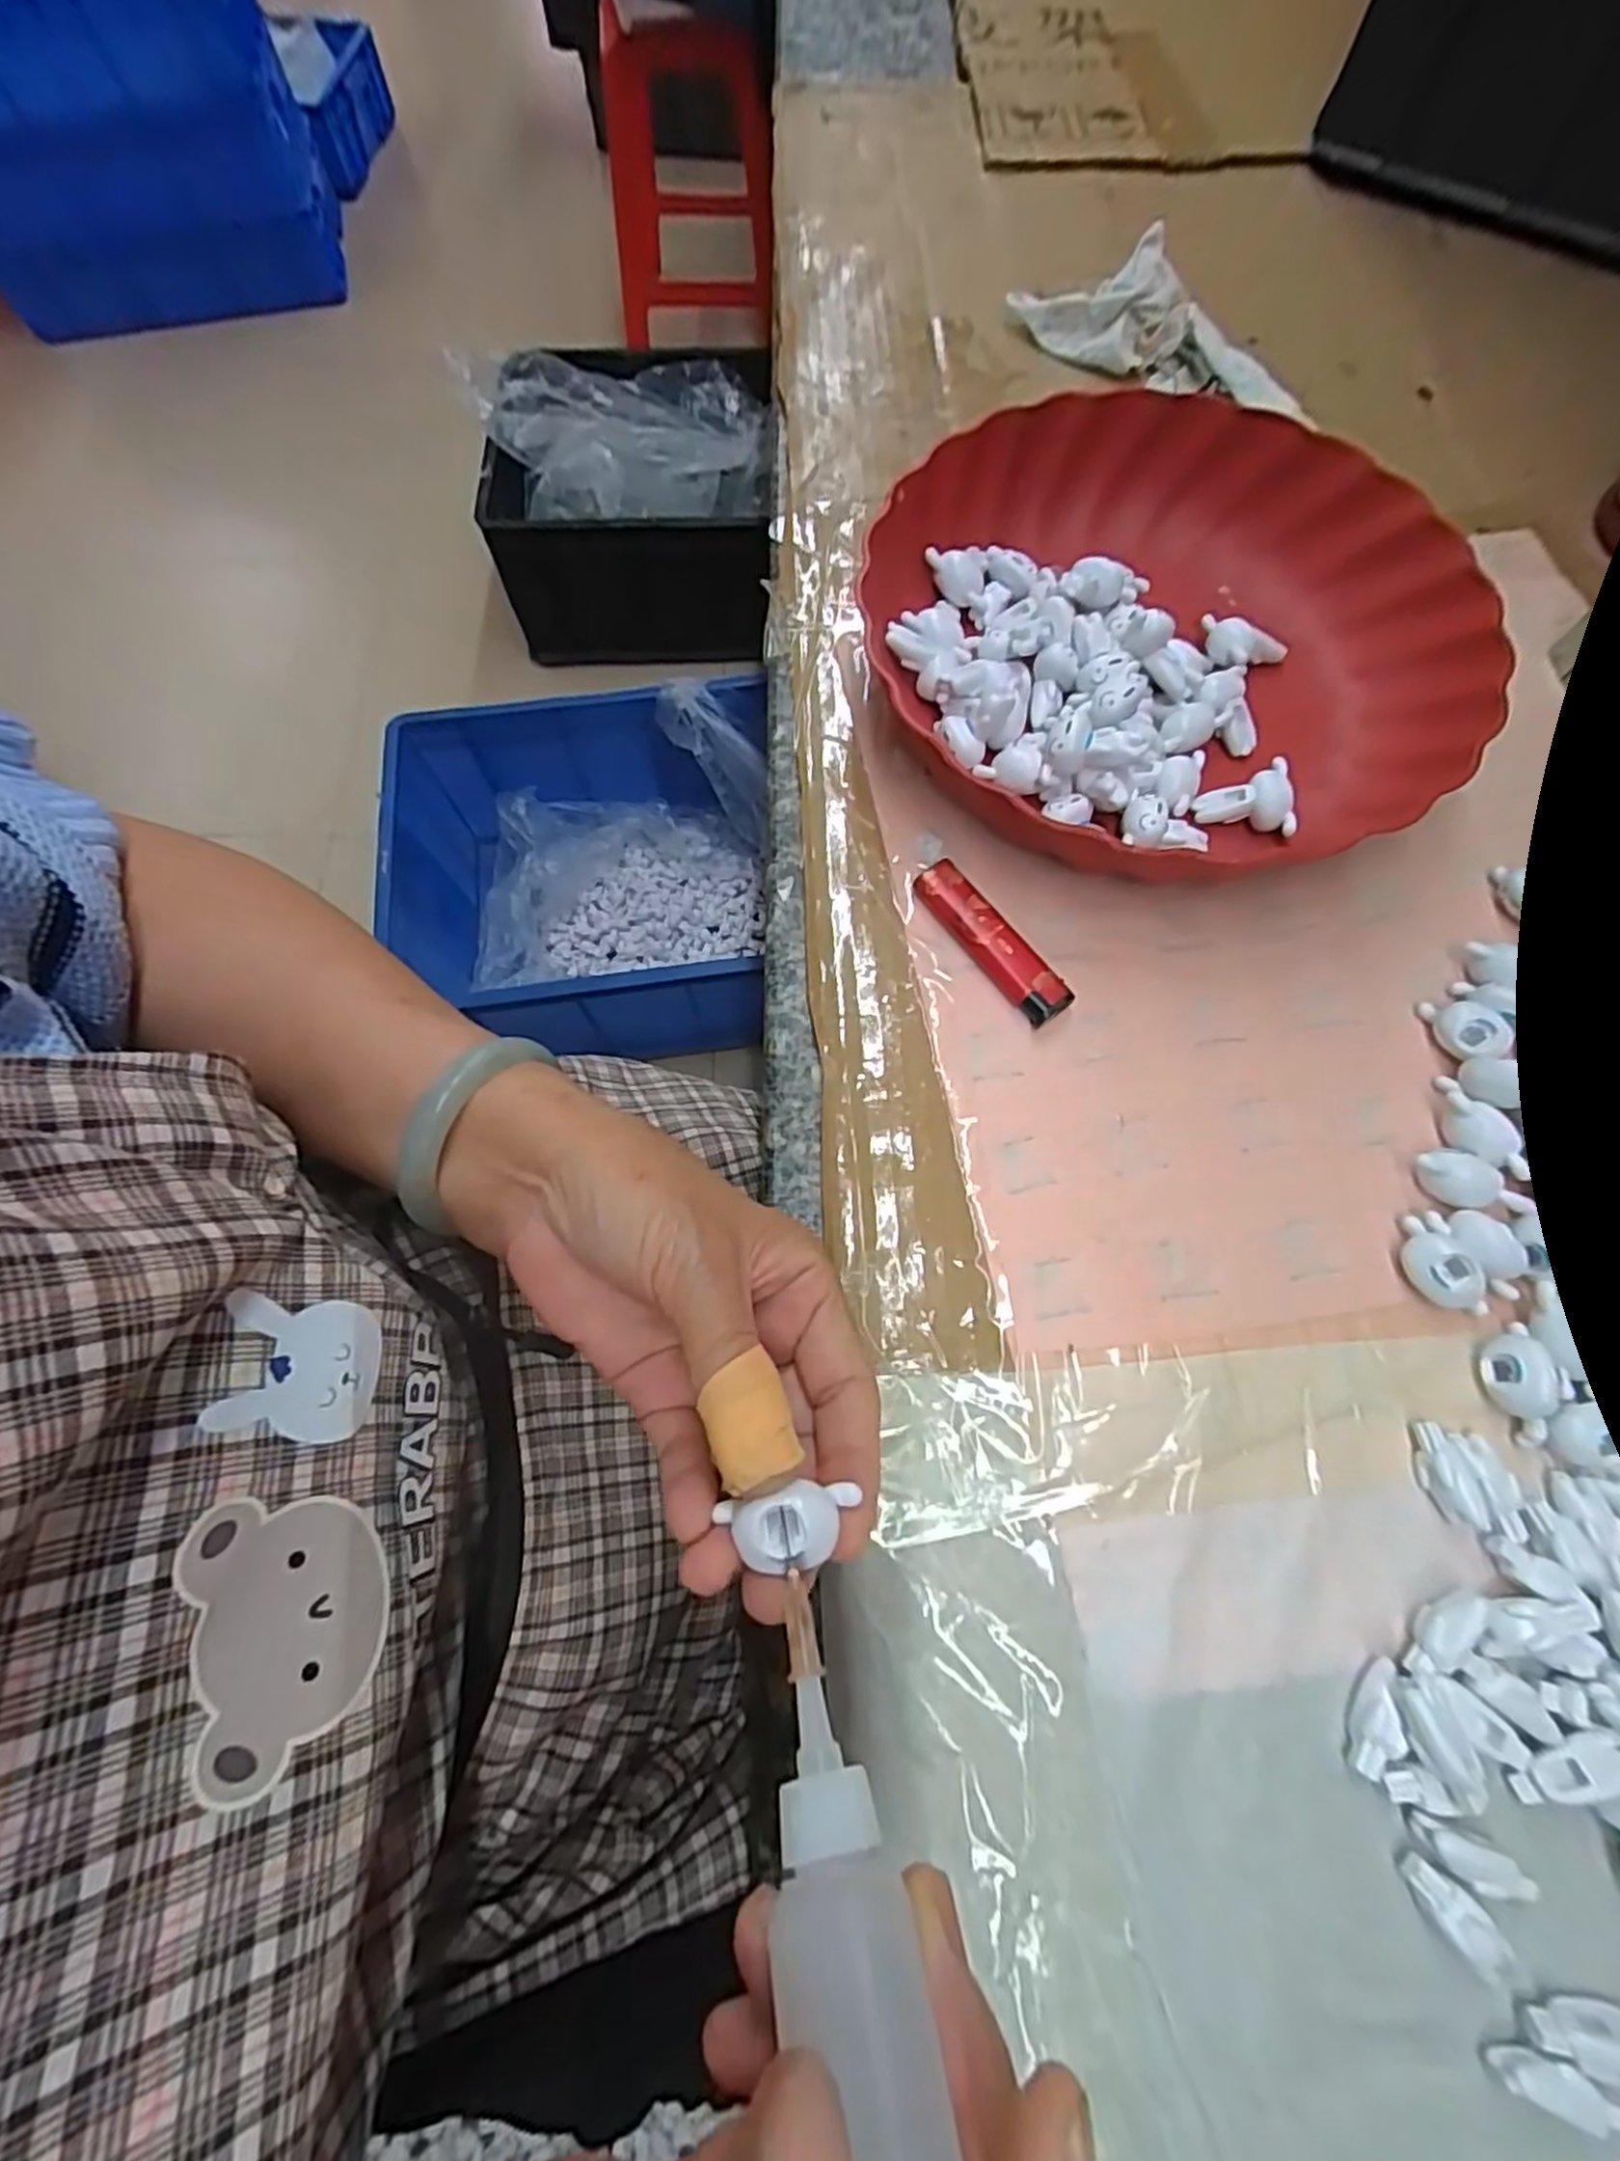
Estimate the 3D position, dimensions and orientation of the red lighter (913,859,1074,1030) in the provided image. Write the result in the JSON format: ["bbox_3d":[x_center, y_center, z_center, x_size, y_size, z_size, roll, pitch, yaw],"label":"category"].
[{"bbox_3d":[0.069,-0.054,0.296,0.018,0.011,0.075,-35,73,-13],"label":"red lighter"}]

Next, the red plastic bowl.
[{"bbox_3d":[0.146,-0.191,0.326,0.233,0.048,0.226,0,69,-1],"label":"red plastic bowl"}]

